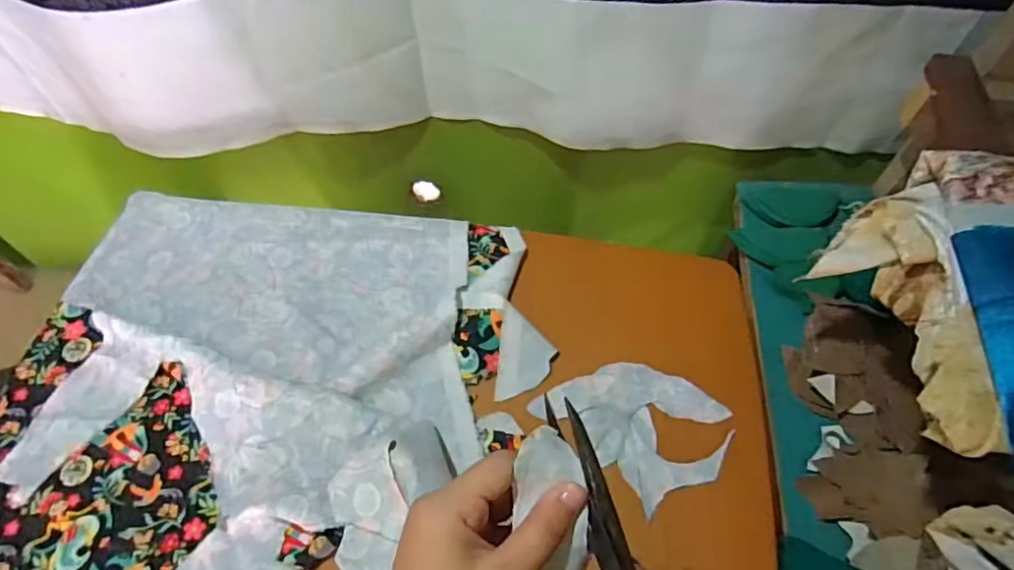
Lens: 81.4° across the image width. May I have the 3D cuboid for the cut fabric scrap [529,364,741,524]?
[{"bbox_3d":[0.132,0.131,0.584,0.164,0.015,0.134,41,67,20],"label":"cut fabric scrap"}]

